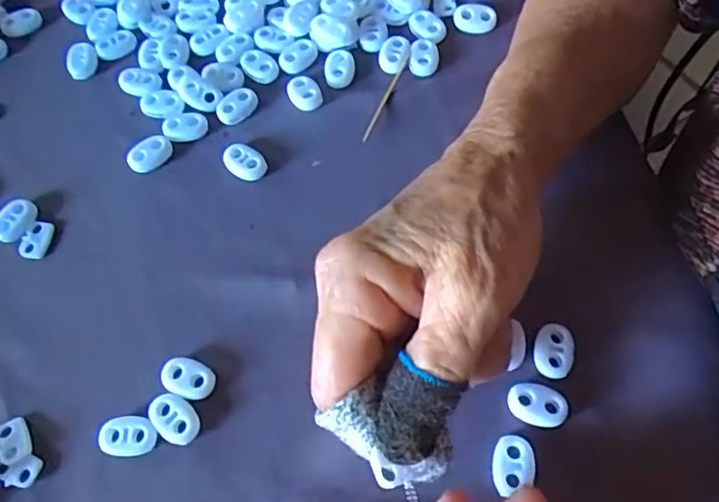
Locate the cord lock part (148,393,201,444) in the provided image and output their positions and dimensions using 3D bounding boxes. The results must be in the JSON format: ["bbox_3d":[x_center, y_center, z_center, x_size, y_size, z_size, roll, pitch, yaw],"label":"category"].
[{"bbox_3d":[-0.075,0.067,0.240,0.022,0.004,0.015,37,71,18],"label":"cord lock part"}]

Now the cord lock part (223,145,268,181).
[{"bbox_3d":[-0.056,-0.043,0.289,0.022,0.007,0.015,33,70,17],"label":"cord lock part"}]

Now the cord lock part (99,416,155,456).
[{"bbox_3d":[-0.093,0.074,0.238,0.023,0.005,0.015,-5,64,0],"label":"cord lock part"}]

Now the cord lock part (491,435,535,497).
[{"bbox_3d":[0.059,0.082,0.228,0.015,0.007,0.021,5,64,5],"label":"cord lock part"}]

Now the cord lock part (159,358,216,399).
[{"bbox_3d":[-0.071,0.053,0.248,0.023,0.006,0.014,13,65,9],"label":"cord lock part"}]

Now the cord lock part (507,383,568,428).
[{"bbox_3d":[0.070,0.060,0.234,0.022,0.004,0.015,12,65,8],"label":"cord lock part"}]

